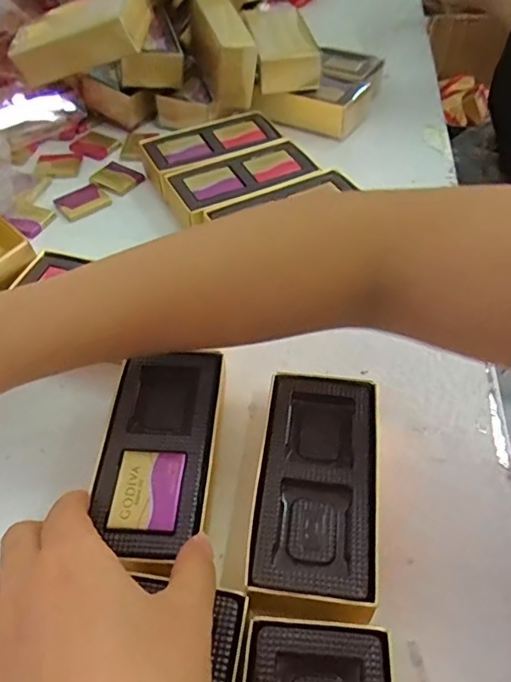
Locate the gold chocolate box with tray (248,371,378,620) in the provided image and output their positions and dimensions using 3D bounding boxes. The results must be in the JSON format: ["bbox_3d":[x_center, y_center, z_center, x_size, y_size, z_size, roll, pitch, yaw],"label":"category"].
[{"bbox_3d":[0.029,0.073,0.265,0.056,0.030,0.118,5,50,7],"label":"gold chocolate box with tray"}]

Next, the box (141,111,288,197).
[{"bbox_3d":[-0.038,-0.159,0.465,0.116,0.034,0.064,-23,52,-16],"label":"box"}]

